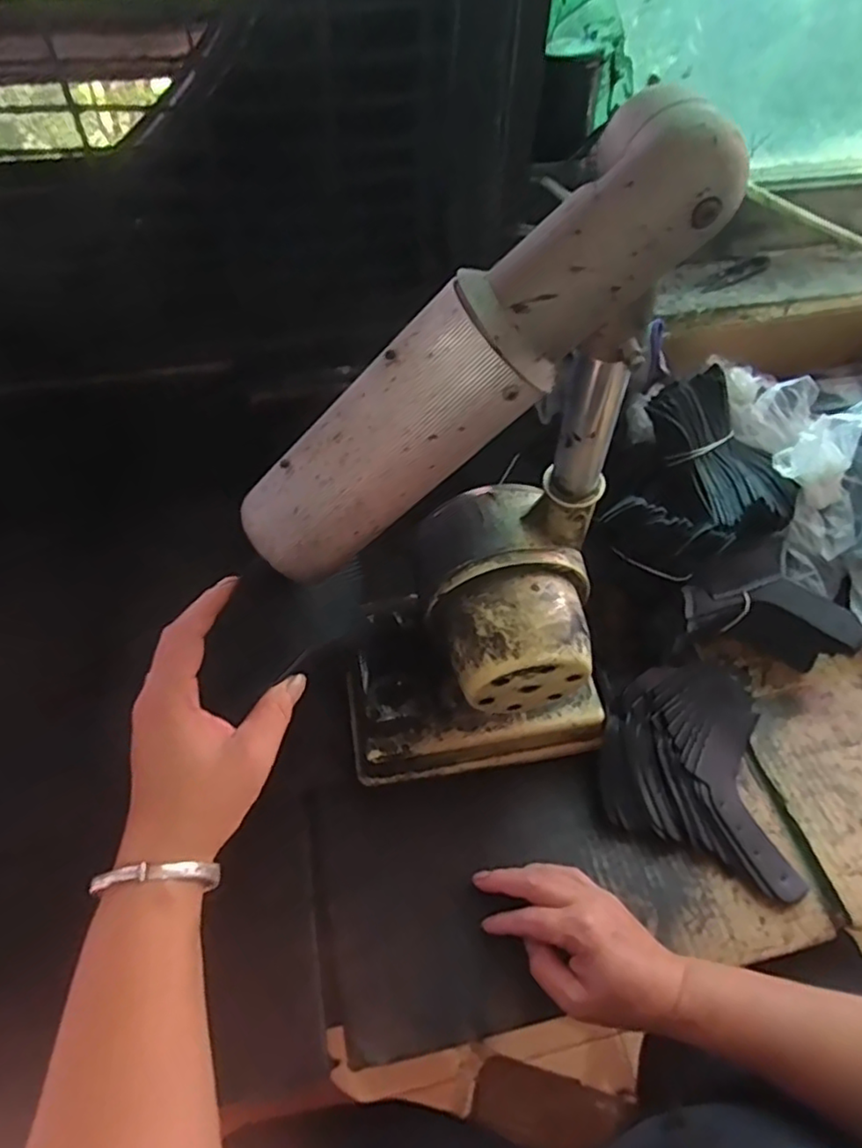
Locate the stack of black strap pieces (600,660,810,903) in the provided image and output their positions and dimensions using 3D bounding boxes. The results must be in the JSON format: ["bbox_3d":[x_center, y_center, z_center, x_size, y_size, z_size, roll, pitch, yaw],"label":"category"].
[{"bbox_3d":[0.223,0.163,0.561,0.147,0.032,0.196,5,54,2],"label":"stack of black strap pieces"}]

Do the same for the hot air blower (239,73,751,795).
[{"bbox_3d":[0.021,-0.020,0.395,0.232,0.429,0.135,-8,55,-7],"label":"hot air blower"}]

